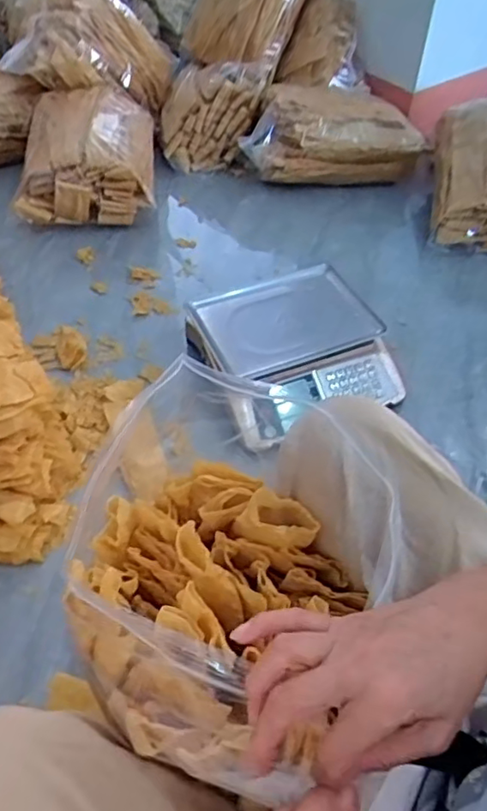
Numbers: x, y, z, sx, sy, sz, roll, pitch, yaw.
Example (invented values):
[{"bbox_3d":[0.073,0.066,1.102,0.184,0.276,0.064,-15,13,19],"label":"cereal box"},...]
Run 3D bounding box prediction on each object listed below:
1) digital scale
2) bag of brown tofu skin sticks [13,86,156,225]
[{"bbox_3d":[0.099,-0.106,1.112,0.341,0.103,0.332,-19,52,-17],"label":"digital scale"},{"bbox_3d":[-0.401,-0.651,1.522,0.331,0.195,0.401,-4,49,-4],"label":"bag of brown tofu skin sticks"}]

